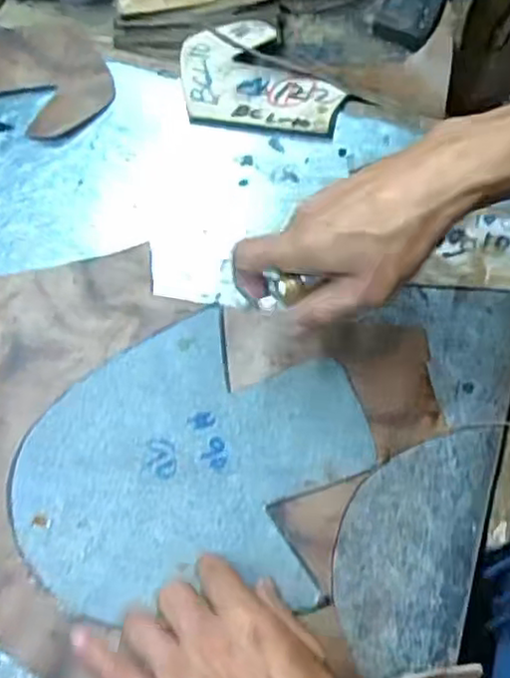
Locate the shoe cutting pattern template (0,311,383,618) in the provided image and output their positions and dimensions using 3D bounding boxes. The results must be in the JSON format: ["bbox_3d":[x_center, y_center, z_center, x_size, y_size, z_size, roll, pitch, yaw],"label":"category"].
[{"bbox_3d":[-0.043,0.083,0.434,0.195,0.009,0.200,28,69,12],"label":"shoe cutting pattern template"}]

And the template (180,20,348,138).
[{"bbox_3d":[0.005,-0.227,0.572,0.137,0.010,0.122,10,66,5],"label":"template"}]

